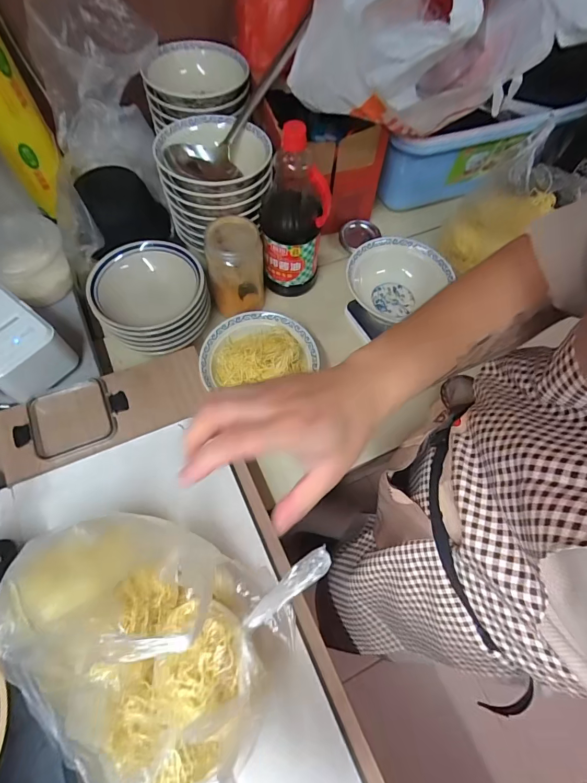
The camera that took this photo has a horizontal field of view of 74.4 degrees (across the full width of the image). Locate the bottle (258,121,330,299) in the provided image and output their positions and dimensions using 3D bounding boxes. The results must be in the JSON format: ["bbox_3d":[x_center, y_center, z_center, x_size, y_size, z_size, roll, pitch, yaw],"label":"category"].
[{"bbox_3d":[0.000,-0.288,0.645,0.103,0.262,0.094,-8,66,-7],"label":"bottle"}]

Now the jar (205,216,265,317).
[{"bbox_3d":[-0.100,-0.207,0.681,0.092,0.171,0.081,-3,65,-5],"label":"jar"}]

